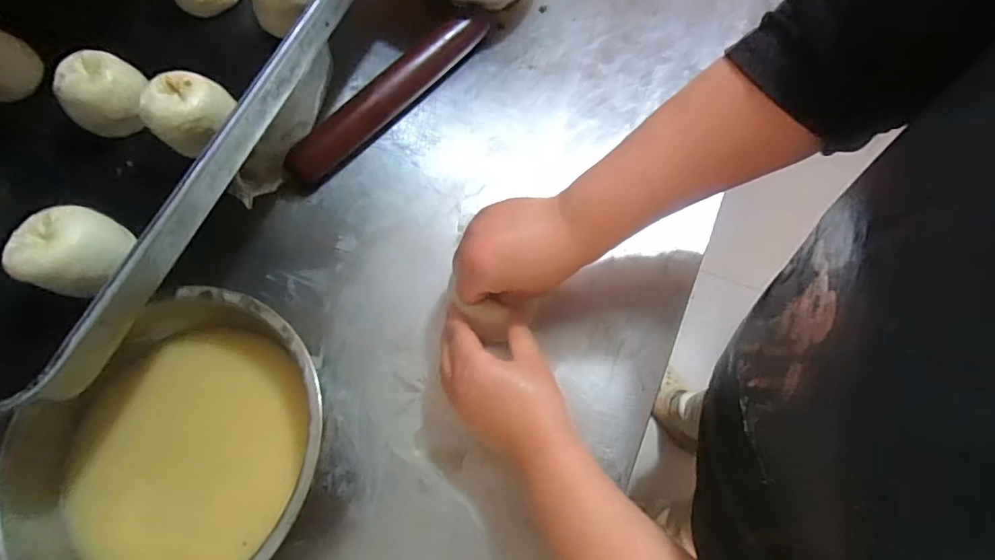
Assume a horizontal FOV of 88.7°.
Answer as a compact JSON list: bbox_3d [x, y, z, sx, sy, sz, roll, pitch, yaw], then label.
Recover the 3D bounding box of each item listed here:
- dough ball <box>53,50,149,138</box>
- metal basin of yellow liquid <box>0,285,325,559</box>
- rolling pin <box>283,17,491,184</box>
[{"bbox_3d":[-0.302,-0.147,0.397,0.057,0.047,0.054,-10,67,0],"label":"dough ball"},{"bbox_3d":[-0.229,0.121,0.374,0.221,0.077,0.209,-1,67,1],"label":"metal basin of yellow liquid"},{"bbox_3d":[-0.111,-0.191,0.524,0.252,0.036,0.033,-41,72,-14],"label":"rolling pin"}]

